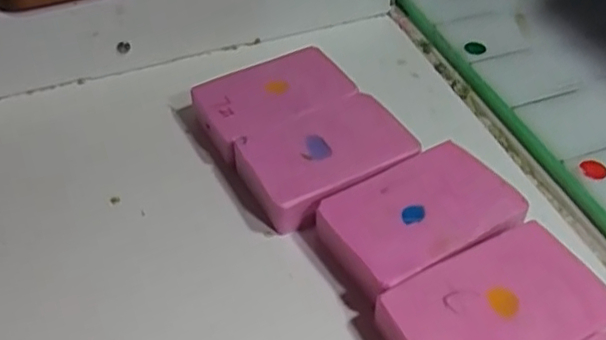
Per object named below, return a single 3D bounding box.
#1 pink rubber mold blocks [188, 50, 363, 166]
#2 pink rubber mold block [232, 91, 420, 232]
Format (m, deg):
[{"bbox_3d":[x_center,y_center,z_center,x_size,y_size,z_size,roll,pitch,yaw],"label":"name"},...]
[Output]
[{"bbox_3d":[-0.013,-0.031,0.285,0.068,0.020,0.045,-24,49,-19],"label":"pink rubber mold blocks"},{"bbox_3d":[0.009,-0.003,0.258,0.070,0.021,0.045,-26,50,-20],"label":"pink rubber mold block"}]

